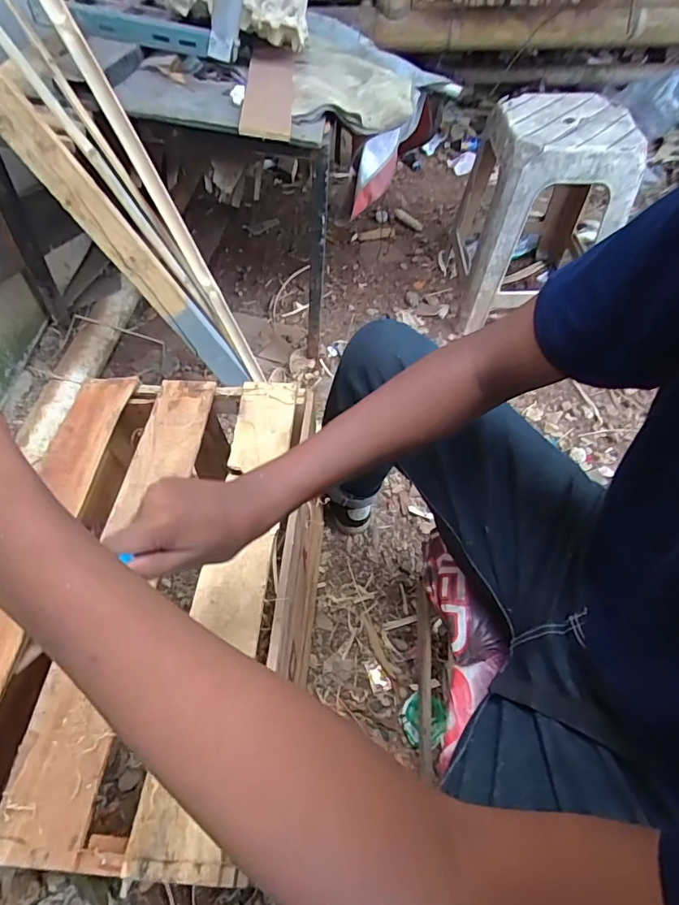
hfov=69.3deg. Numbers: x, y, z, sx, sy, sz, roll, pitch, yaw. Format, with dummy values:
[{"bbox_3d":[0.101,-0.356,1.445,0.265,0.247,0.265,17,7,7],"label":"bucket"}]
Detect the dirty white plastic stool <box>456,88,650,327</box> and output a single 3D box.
[{"bbox_3d":[0.499,-0.601,1.257,0.362,0.424,0.336,3,54,3],"label":"dirty white plastic stool"}]

